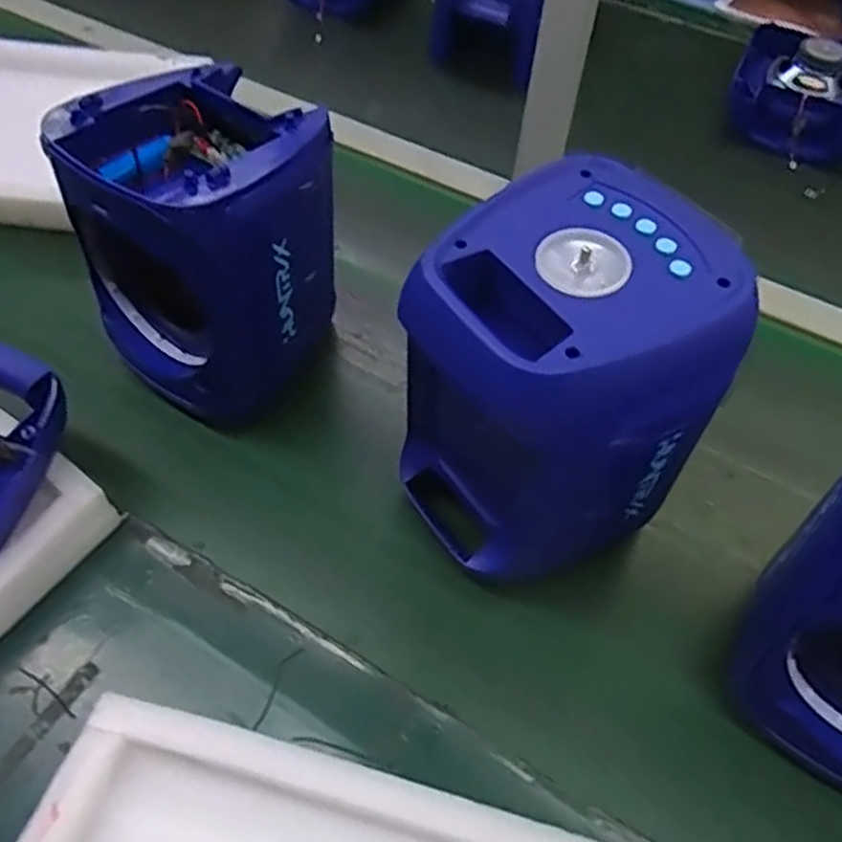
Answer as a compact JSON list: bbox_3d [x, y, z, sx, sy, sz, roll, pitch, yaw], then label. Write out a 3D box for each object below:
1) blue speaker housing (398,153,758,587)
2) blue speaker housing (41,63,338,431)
[{"bbox_3d":[0.083,-0.016,0.481,0.155,0.232,0.155,-23,56,-25],"label":"blue speaker housing"},{"bbox_3d":[-0.170,-0.137,0.591,0.169,0.210,0.162,32,53,19],"label":"blue speaker housing"}]

